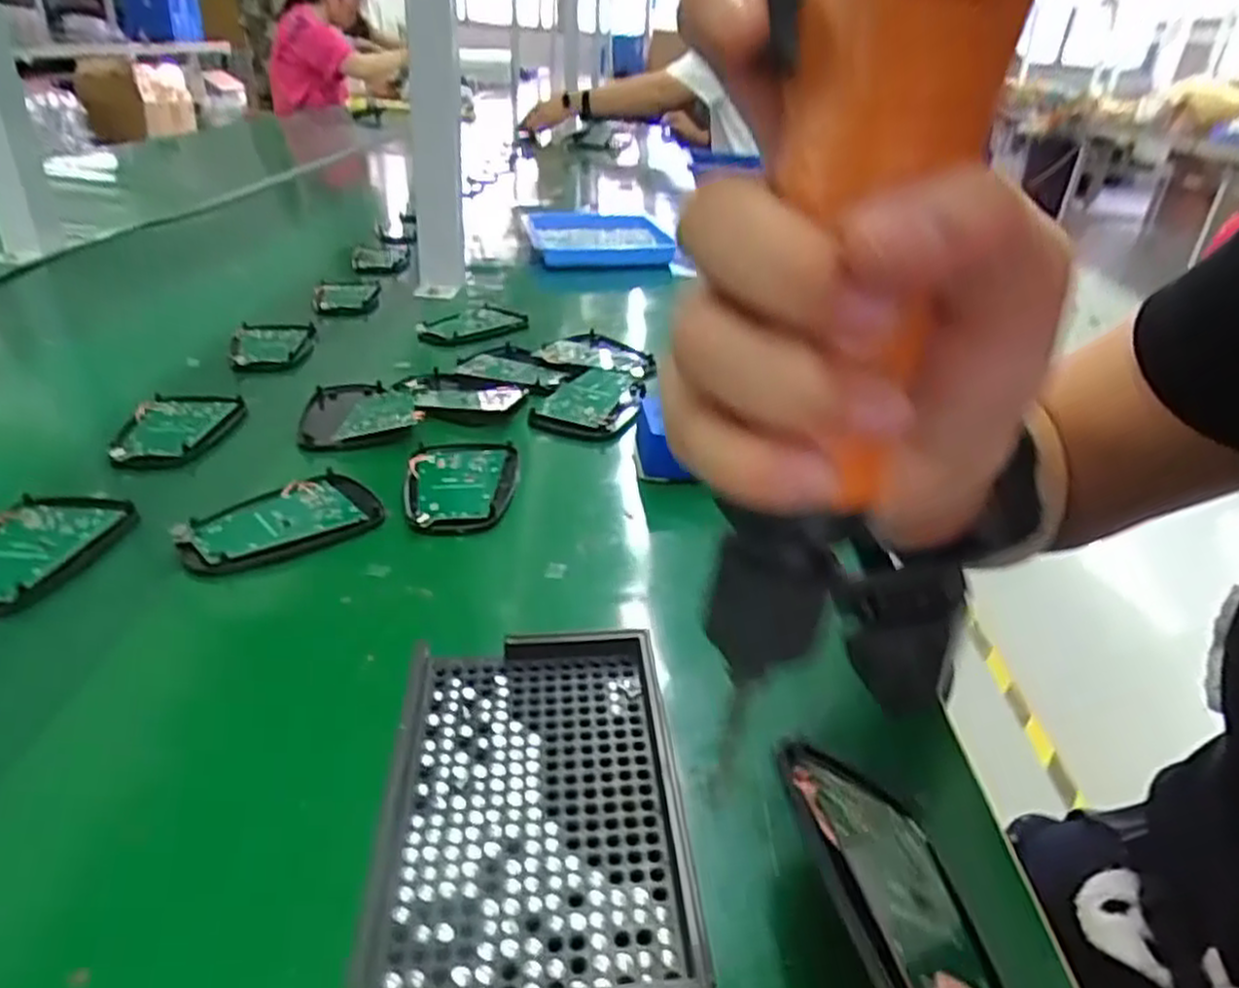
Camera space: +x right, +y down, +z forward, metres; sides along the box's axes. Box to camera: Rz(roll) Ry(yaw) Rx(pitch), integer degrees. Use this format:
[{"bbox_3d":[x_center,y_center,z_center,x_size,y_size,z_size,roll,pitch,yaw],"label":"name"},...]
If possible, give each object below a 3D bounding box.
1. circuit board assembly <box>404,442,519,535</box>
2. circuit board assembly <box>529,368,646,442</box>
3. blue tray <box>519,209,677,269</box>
[{"bbox_3d":[-0.090,-0.008,0.446,0.062,0.010,0.094,-4,29,-8],"label":"circuit board assembly"},{"bbox_3d":[-0.020,-0.067,0.541,0.065,0.010,0.096,8,30,12],"label":"circuit board assembly"},{"bbox_3d":[-0.033,-0.314,0.965,0.161,0.036,0.241,-2,30,-14],"label":"blue tray"}]

